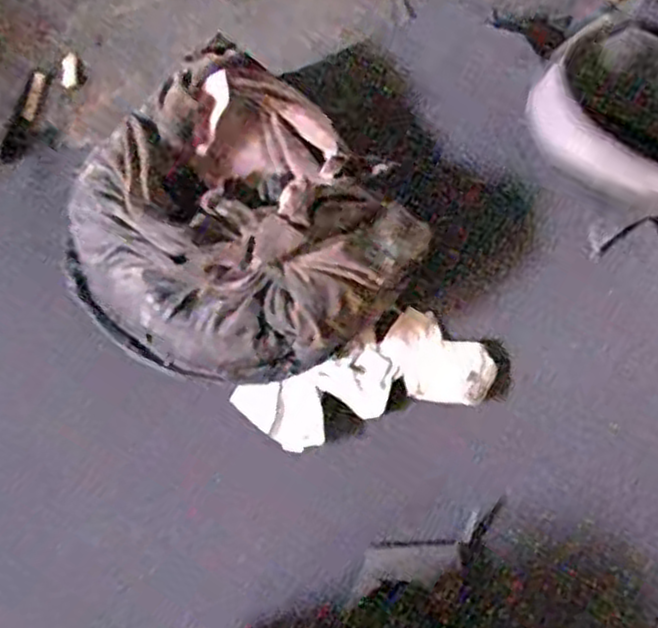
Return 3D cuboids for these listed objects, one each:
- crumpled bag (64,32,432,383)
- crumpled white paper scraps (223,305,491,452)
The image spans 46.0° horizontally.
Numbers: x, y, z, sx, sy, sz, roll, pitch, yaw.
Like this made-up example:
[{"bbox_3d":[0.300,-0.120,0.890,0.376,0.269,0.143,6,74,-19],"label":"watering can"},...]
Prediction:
[{"bbox_3d":[-0.062,-0.057,0.560,0.227,0.103,0.217,40,74,17],"label":"crumpled bag"},{"bbox_3d":[0.025,0.052,0.550,0.171,0.026,0.073,-20,67,-7],"label":"crumpled white paper scraps"}]

